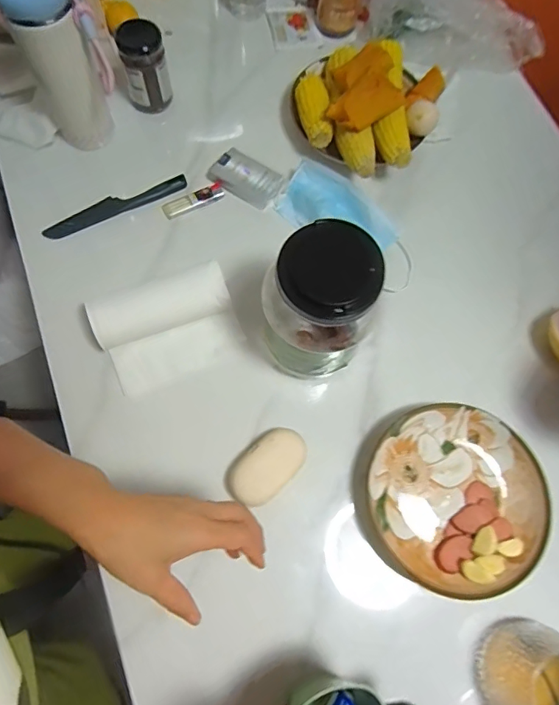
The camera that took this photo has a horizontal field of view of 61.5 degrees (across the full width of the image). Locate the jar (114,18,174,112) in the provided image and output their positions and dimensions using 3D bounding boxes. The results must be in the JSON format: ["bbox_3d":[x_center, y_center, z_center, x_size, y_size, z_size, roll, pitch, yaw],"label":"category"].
[{"bbox_3d":[-0.182,-0.385,0.645,0.057,0.108,0.051,-12,72,-7],"label":"jar"}]

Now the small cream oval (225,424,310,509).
[{"bbox_3d":[-0.014,0.128,0.528,0.095,0.032,0.057,-40,78,-14],"label":"small cream oval"}]

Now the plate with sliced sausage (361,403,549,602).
[{"bbox_3d":[0.197,0.160,0.524,0.187,0.034,0.192,1,71,-3],"label":"plate with sliced sausage"}]

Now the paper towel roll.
[{"bbox_3d":[-0.136,-0.034,0.564,0.163,0.052,0.115,-20,74,-10],"label":"paper towel roll"}]

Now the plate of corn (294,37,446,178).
[{"bbox_3d":[0.114,-0.346,0.650,0.200,0.095,0.212,1,71,-3],"label":"plate of corn"}]

